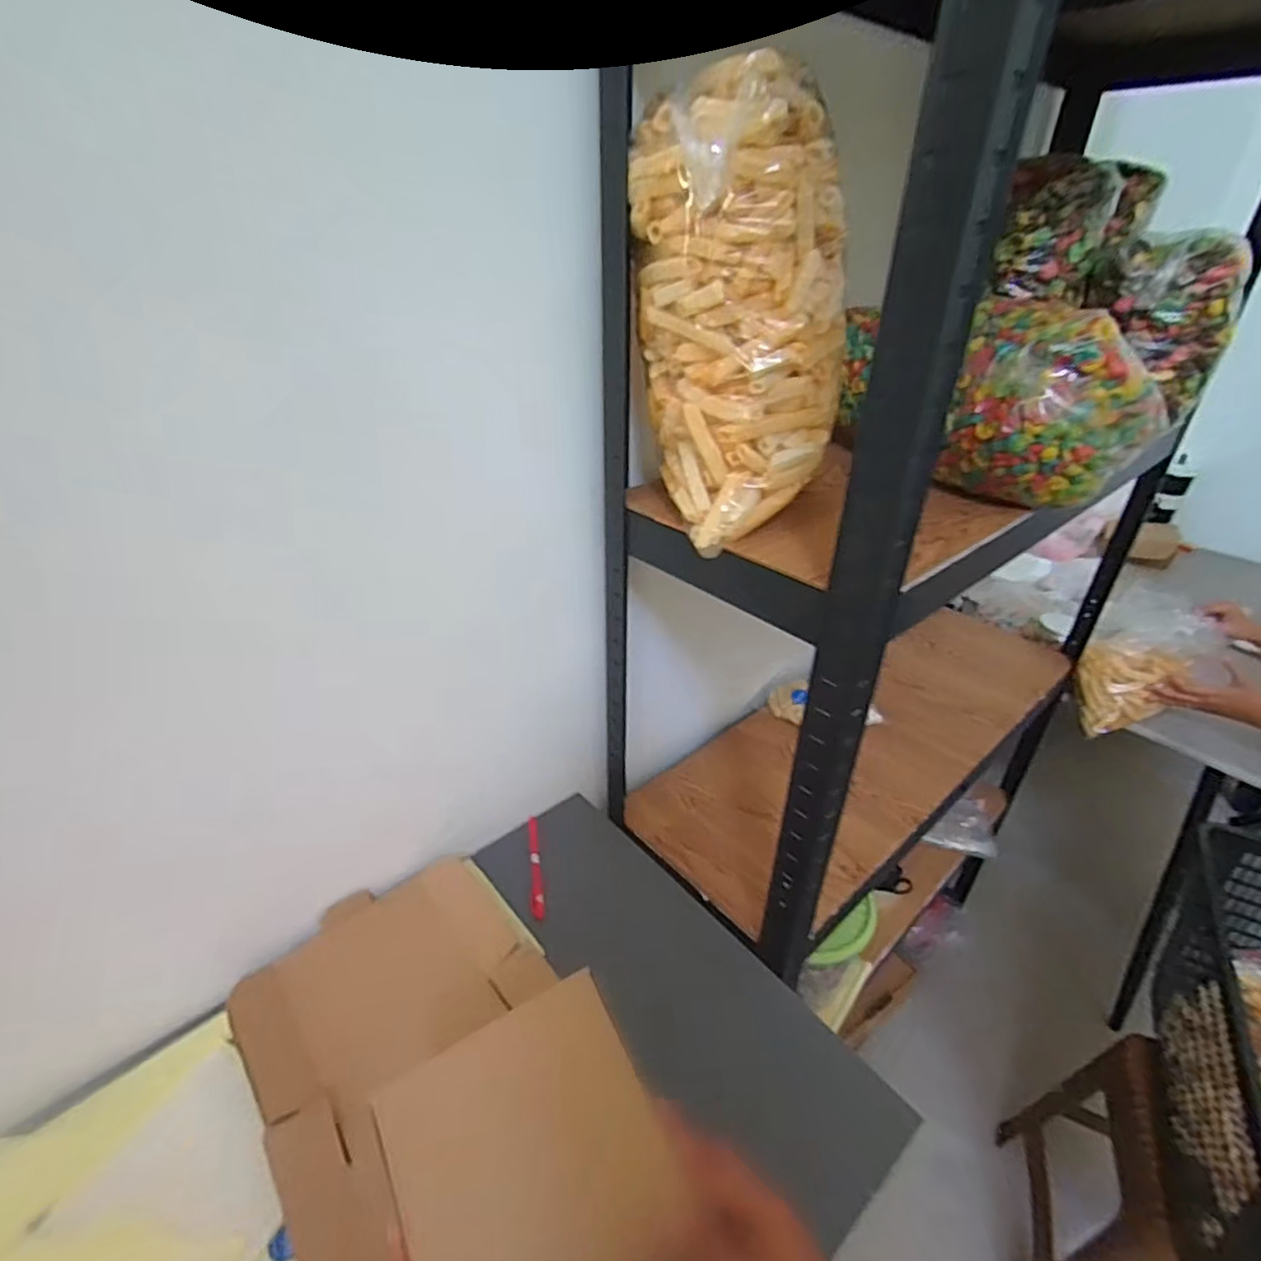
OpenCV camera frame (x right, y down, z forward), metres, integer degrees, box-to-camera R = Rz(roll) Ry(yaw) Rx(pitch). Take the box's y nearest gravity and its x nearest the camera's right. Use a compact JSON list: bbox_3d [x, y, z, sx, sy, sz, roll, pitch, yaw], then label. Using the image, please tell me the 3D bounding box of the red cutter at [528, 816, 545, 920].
[{"bbox_3d":[-0.113,0.282,0.764,0.014,0.019,0.146,-5,33,-8],"label":"red cutter"}]

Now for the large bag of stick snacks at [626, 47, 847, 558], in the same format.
[{"bbox_3d":[0.080,-0.244,0.514,0.117,0.296,0.145,-22,39,-32],"label":"large bag of stick snacks"}]

